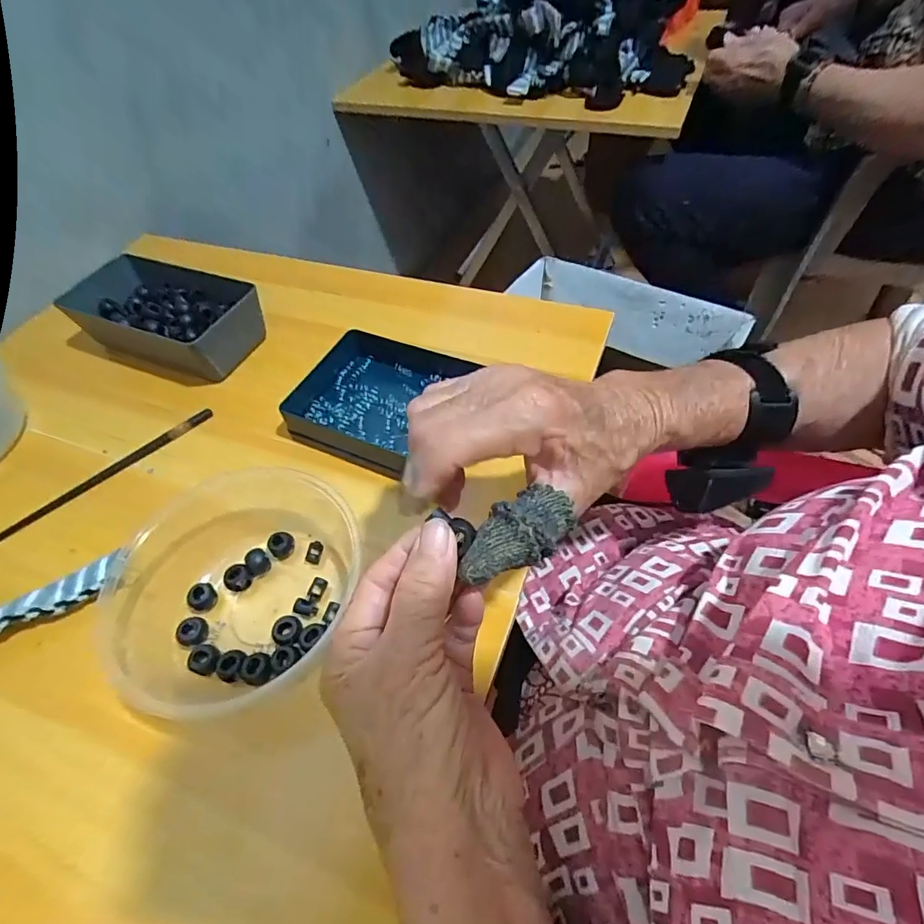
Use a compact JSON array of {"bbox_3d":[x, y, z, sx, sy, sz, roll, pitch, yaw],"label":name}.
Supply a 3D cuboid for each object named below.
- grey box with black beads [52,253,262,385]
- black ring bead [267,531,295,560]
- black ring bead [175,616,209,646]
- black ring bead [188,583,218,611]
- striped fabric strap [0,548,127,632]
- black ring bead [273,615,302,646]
[{"bbox_3d":[-0.282,-0.138,0.476,0.187,0.051,0.099,17,57,17],"label":"grey box with black beads"},{"bbox_3d":[-0.125,0.057,0.341,0.017,0.015,0.013,-39,59,-21],"label":"black ring bead"},{"bbox_3d":[-0.166,0.105,0.306,0.016,0.011,0.017,-3,54,4],"label":"black ring bead"},{"bbox_3d":[-0.169,0.088,0.322,0.015,0.009,0.016,-3,54,4],"label":"black ring bead"},{"bbox_3d":[-0.288,0.094,0.320,0.127,0.029,0.031,-24,55,-12],"label":"striped fabric strap"},{"bbox_3d":[-0.106,0.103,0.302,0.018,0.009,0.017,-3,54,4],"label":"black ring bead"}]

